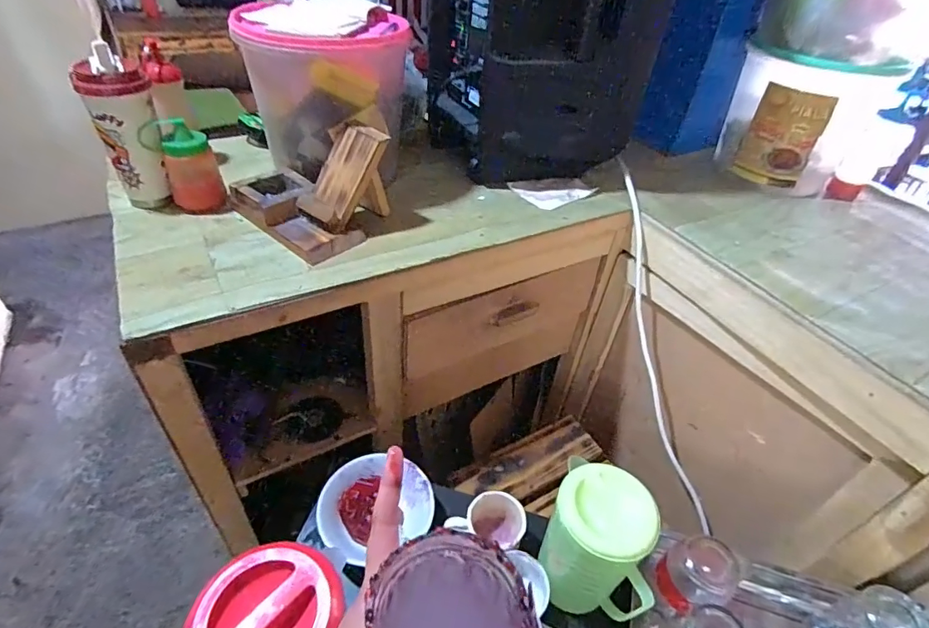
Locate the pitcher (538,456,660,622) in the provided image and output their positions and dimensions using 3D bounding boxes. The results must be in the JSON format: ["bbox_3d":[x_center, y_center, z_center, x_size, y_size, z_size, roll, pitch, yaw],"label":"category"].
[{"bbox_3d":[0.158,0.273,0.577,0.133,0.161,0.114,18,44,15],"label":"pitcher"}]

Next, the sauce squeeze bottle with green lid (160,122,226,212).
[{"bbox_3d":[-0.413,-0.220,0.719,0.063,0.121,0.072,35,51,29],"label":"sauce squeeze bottle with green lid"}]

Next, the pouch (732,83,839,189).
[{"bbox_3d":[0.573,-0.312,0.879,0.112,0.181,0.029,26,47,22],"label":"pouch"}]

